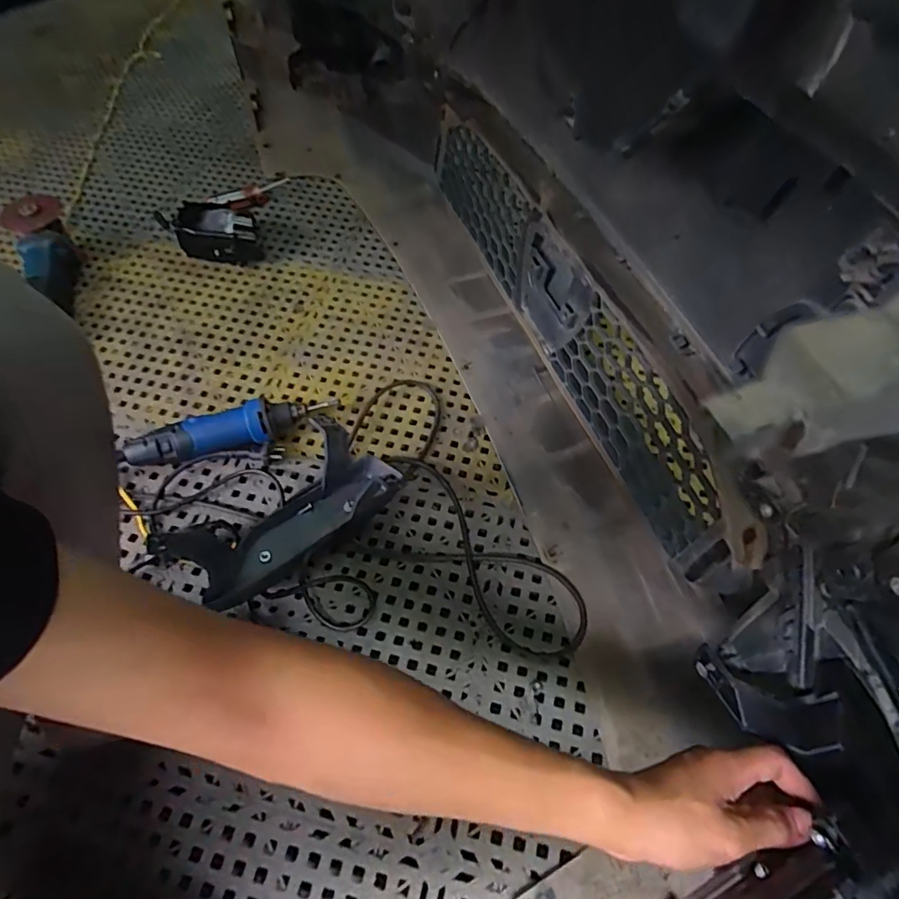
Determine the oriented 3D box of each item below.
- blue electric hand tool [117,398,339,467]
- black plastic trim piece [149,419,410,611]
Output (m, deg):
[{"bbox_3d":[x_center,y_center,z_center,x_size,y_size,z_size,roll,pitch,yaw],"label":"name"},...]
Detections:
[{"bbox_3d":[-0.306,-0.025,0.733,0.283,0.060,0.052,-16,60,-9],"label":"blue electric hand tool"},{"bbox_3d":[-0.201,0.077,0.651,0.259,0.092,0.135,-39,66,-20],"label":"black plastic trim piece"}]

